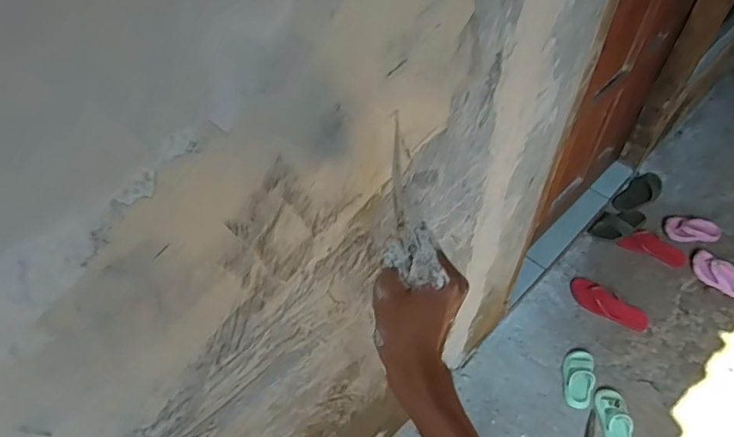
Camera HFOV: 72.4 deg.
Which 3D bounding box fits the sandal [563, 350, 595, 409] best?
[{"bbox_3d":[0.635,0.472,1.501,0.090,0.071,0.181,8,55,10],"label":"sandal"}]

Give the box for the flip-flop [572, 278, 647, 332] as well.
[{"bbox_3d":[0.784,0.274,1.621,0.252,0.034,0.112,21,58,19],"label":"flip-flop"}]

